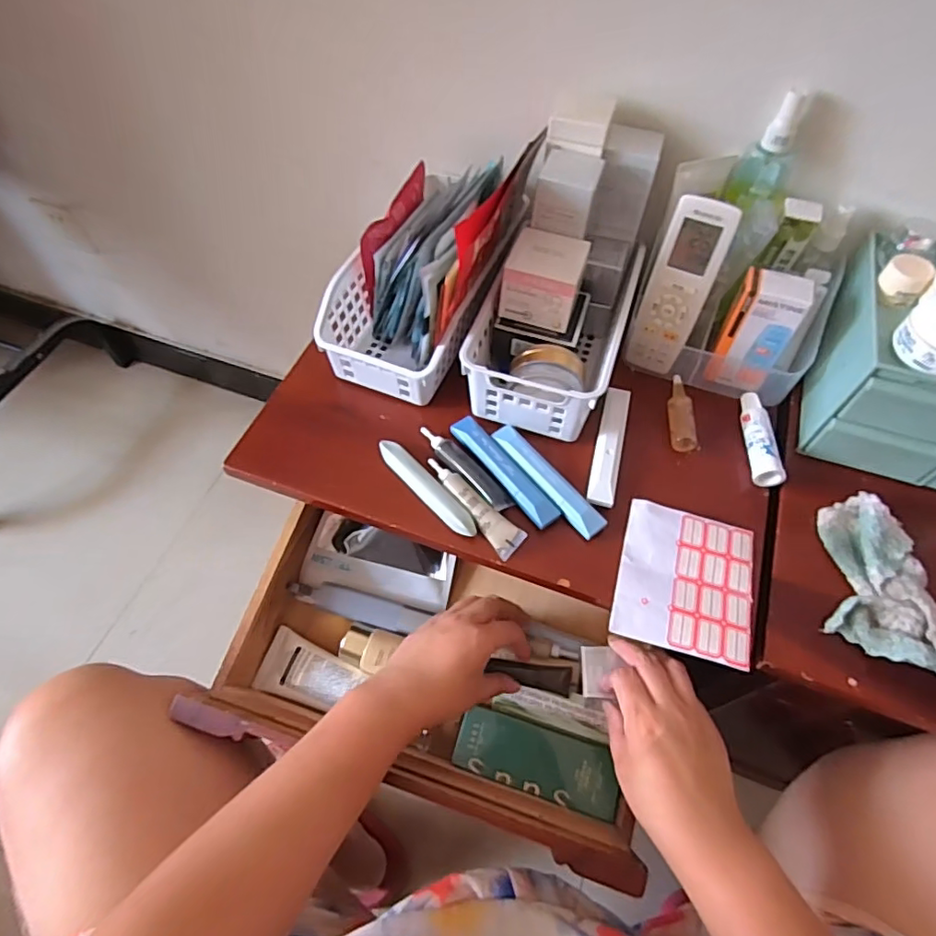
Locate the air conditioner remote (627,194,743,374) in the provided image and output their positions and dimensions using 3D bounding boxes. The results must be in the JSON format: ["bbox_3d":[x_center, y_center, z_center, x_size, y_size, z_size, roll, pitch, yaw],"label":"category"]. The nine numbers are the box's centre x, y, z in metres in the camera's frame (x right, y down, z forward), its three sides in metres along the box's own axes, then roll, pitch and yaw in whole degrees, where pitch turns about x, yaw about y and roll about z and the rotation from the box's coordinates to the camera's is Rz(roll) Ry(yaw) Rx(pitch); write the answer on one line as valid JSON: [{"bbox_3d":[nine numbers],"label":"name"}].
[{"bbox_3d":[0.193,-0.162,0.525,0.053,0.158,0.016,19,40,11],"label":"air conditioner remote"}]

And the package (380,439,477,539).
[{"bbox_3d":[-0.037,0.018,0.496,0.019,0.015,0.119,-38,66,-21],"label":"package"}]

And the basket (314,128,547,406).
[{"bbox_3d":[-0.034,-0.198,0.542,0.137,0.164,0.237,24,61,14],"label":"basket"}]

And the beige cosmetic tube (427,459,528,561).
[{"bbox_3d":[0.004,0.030,0.485,0.023,0.017,0.109,-35,65,-20],"label":"beige cosmetic tube"}]

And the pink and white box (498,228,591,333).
[{"bbox_3d":[0.067,-0.168,0.507,0.065,0.052,0.063,14,59,8],"label":"pink and white box"}]

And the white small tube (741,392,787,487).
[{"bbox_3d":[0.266,-0.029,0.524,0.022,0.024,0.099,3,58,1],"label":"white small tube"}]

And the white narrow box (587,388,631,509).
[{"bbox_3d":[0.129,-0.022,0.519,0.024,0.009,0.126,13,59,7],"label":"white narrow box"}]

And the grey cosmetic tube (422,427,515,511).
[{"bbox_3d":[-0.004,-0.002,0.502,0.023,0.011,0.107,-36,65,-21],"label":"grey cosmetic tube"}]

